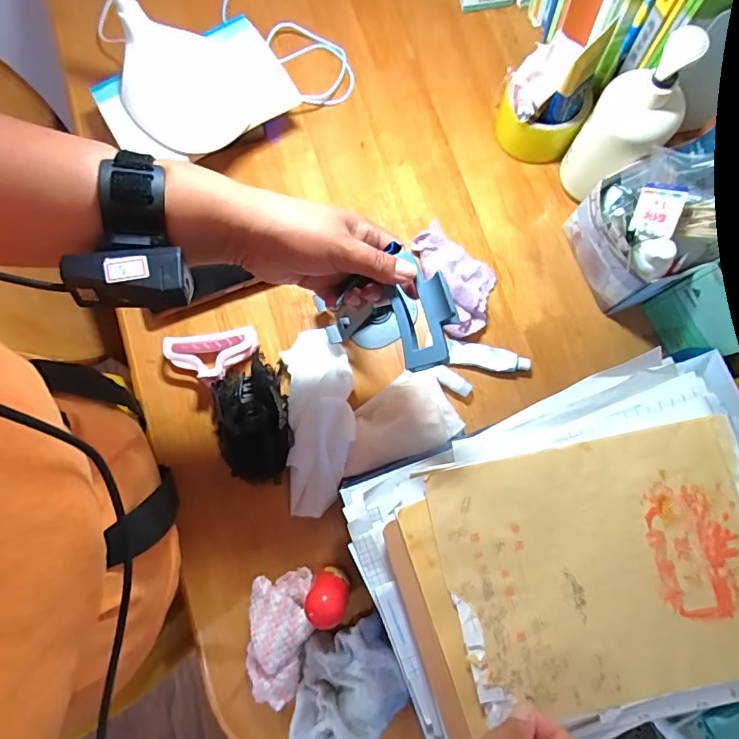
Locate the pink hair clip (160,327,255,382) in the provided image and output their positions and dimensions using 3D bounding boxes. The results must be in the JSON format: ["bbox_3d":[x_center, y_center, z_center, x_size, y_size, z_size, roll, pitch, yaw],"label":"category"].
[{"bbox_3d":[-0.165,-0.013,0.508,0.093,0.029,0.048,-10,79,-1],"label":"pink hair clip"}]

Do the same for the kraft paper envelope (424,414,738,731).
[{"bbox_3d":[0.175,0.151,0.362,0.224,0.036,0.185,-13,79,-1],"label":"kraft paper envelope"}]

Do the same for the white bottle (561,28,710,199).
[{"bbox_3d":[0.235,-0.218,0.453,0.068,0.189,0.054,37,82,8],"label":"white bottle"}]

